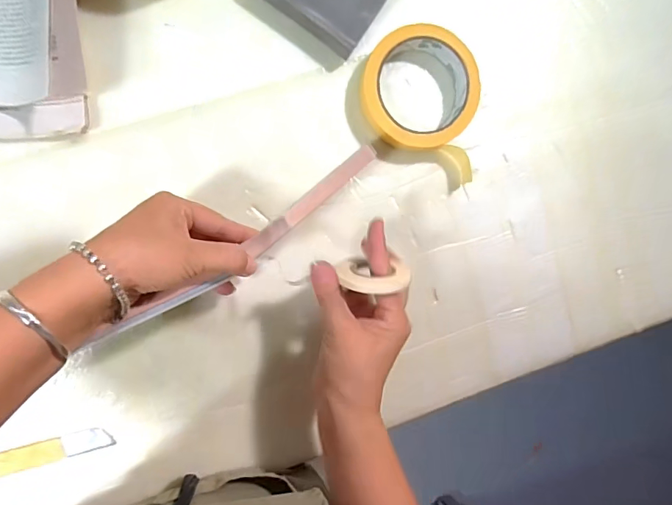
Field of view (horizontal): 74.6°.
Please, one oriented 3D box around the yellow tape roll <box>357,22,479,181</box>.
[{"bbox_3d":[0.081,-0.137,0.384,0.117,0.031,0.105,21,90,-9],"label":"yellow tape roll"}]

